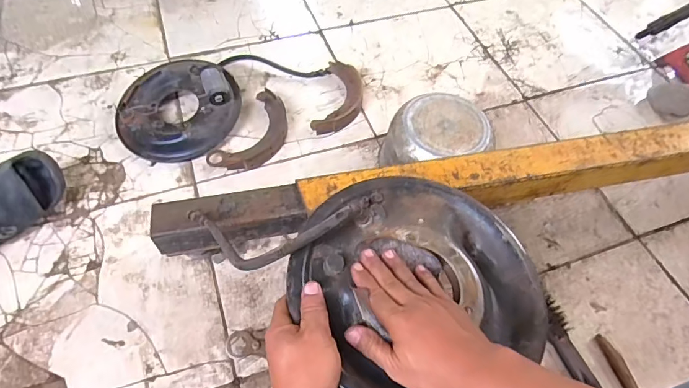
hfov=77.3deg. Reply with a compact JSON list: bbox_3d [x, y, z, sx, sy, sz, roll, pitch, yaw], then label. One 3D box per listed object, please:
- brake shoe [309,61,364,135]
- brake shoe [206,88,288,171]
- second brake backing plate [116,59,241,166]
[{"bbox_3d":[-0.008,-0.223,1.013,0.099,0.031,0.210,12,59,4],"label":"brake shoe"},{"bbox_3d":[-0.194,-0.131,0.956,0.120,0.034,0.225,25,61,12],"label":"brake shoe"},{"bbox_3d":[-0.375,-0.198,0.962,0.247,0.092,0.257,1,59,-2],"label":"second brake backing plate"}]

